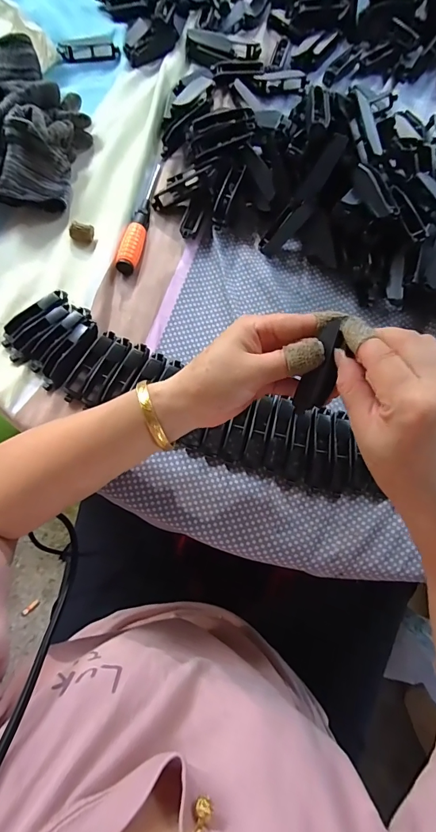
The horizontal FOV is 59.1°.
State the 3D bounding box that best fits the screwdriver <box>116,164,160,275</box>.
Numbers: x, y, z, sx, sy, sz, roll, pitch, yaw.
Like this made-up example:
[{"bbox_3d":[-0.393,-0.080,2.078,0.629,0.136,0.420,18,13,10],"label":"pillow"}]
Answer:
[{"bbox_3d":[-0.079,-0.221,0.413,0.020,0.016,0.154,11,72,2],"label":"screwdriver"}]

